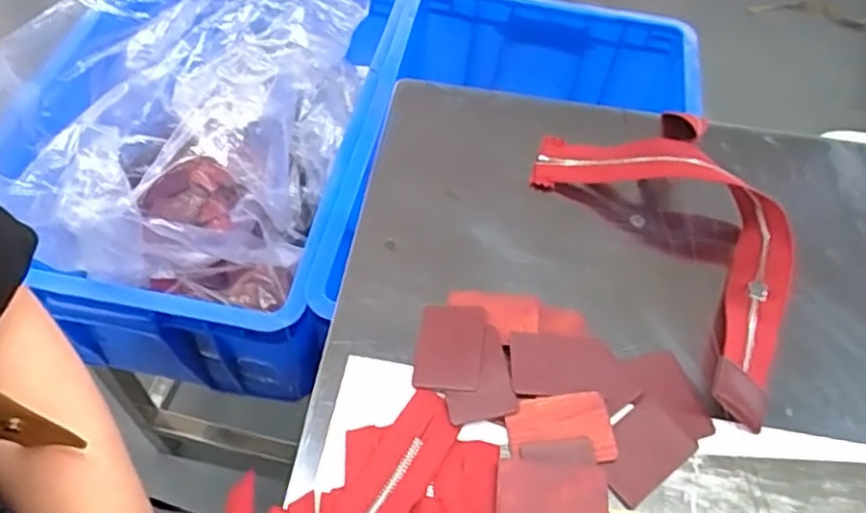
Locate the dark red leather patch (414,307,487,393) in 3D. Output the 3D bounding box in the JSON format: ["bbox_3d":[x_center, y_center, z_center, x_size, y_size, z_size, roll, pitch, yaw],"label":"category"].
[{"bbox_3d":[0.009,0.049,0.368,0.035,0.004,0.052,8,55,1],"label":"dark red leather patch"}]

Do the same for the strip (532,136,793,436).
[{"bbox_3d":[0.153,-0.014,0.404,0.106,0.036,0.214,-22,59,-19],"label":"strip"}]

